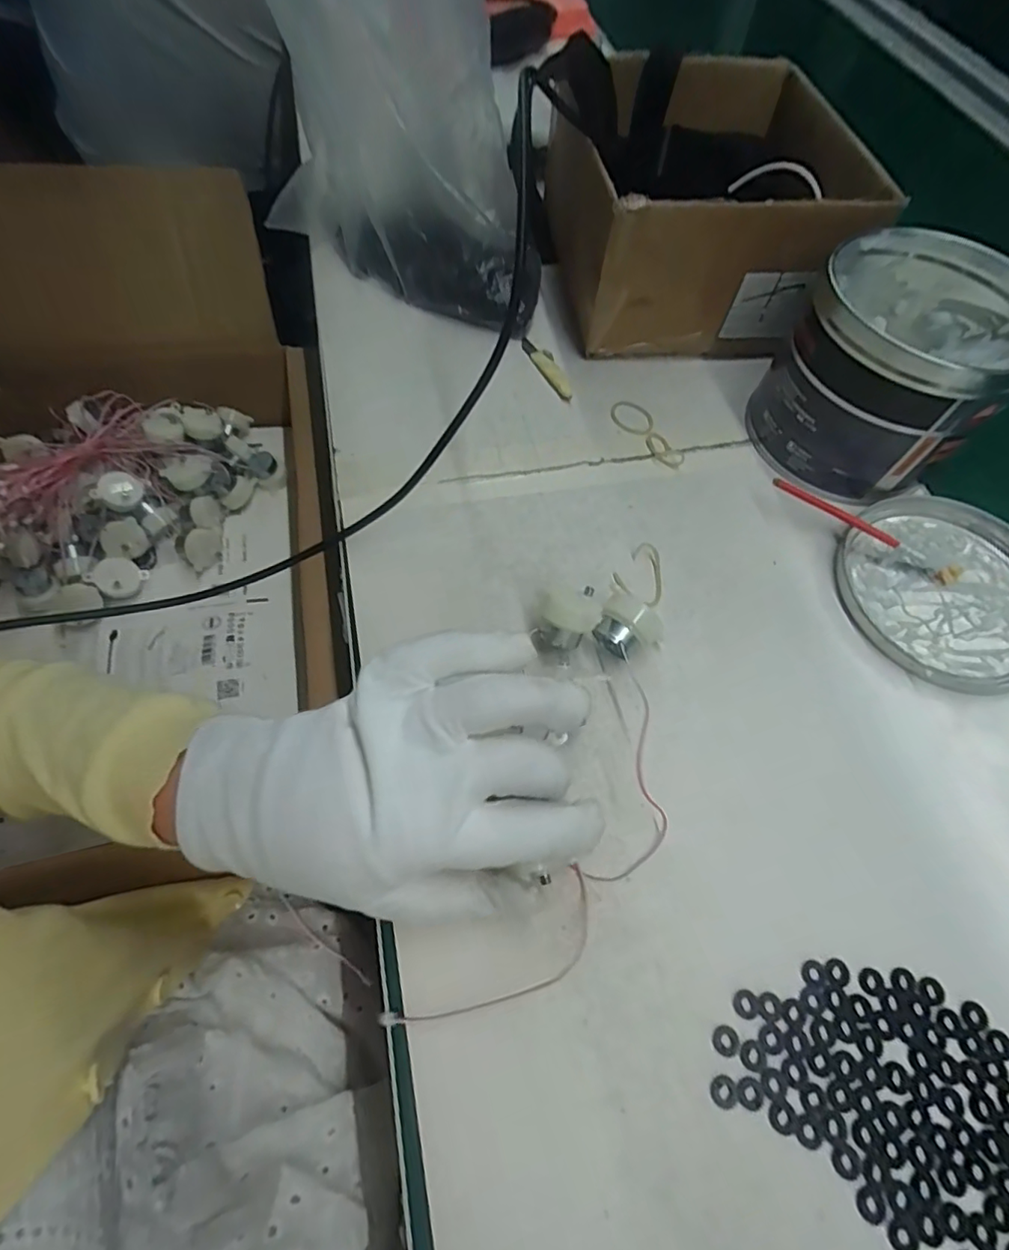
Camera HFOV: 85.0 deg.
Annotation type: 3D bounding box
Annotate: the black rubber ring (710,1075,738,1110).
[{"bbox_3d":[0.087,0.184,0.216,0.010,0.004,0.011,-14,64,-11],"label":"black rubber ring"}]

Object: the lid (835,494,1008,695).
[{"bbox_3d":[0.271,-0.024,0.335,0.126,0.014,0.132,1,62,-3],"label":"lid"}]

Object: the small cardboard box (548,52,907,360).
[{"bbox_3d":[0.141,-0.320,0.426,0.186,0.110,0.211,-5,63,-6],"label":"small cardboard box"}]

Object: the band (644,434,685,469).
[{"bbox_3d":[0.109,-0.120,0.376,0.032,0.004,0.019,42,67,17],"label":"band"}]

